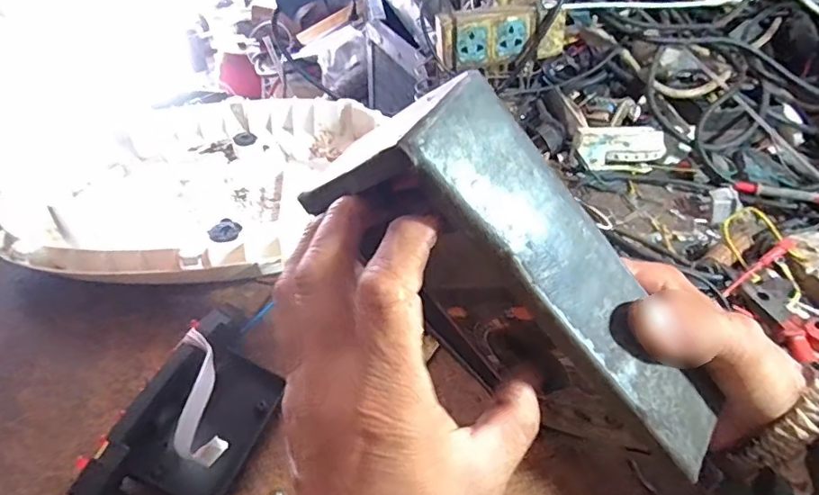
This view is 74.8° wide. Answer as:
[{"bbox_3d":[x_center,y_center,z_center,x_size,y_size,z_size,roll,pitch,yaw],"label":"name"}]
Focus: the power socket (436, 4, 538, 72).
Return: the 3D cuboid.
[{"bbox_3d":[0.080,-0.224,0.565,0.102,0.055,0.027,-10,42,-11],"label":"power socket"}]

